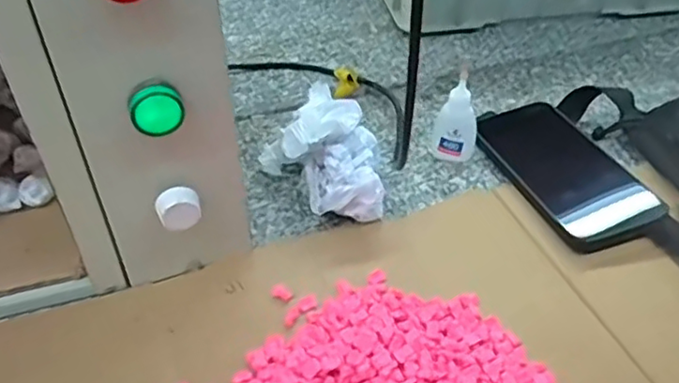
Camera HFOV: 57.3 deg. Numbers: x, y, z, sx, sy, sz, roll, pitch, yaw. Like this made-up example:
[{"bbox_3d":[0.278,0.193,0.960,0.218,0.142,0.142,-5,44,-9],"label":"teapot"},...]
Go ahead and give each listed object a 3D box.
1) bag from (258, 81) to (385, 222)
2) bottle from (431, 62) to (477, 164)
[{"bbox_3d":[-0.012,-0.023,0.464,0.084,0.080,0.099,-2,42,-2],"label":"bag"},{"bbox_3d":[0.095,-0.061,0.503,0.035,0.082,0.019,12,44,13],"label":"bottle"}]

